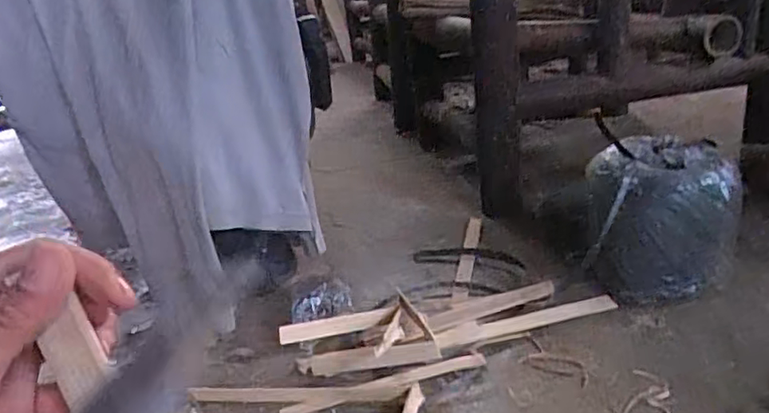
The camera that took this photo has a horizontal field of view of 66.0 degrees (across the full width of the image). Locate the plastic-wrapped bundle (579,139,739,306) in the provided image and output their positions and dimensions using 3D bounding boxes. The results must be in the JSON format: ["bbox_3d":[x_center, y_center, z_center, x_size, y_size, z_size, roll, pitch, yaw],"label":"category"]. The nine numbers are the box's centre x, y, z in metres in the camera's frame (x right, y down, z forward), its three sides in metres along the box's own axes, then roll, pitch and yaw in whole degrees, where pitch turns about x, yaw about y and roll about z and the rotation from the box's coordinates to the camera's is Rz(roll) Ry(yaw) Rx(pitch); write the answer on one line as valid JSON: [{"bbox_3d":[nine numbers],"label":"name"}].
[{"bbox_3d":[0.372,0.020,0.820,0.191,0.192,0.152,-3,21,10],"label":"plastic-wrapped bundle"}]

